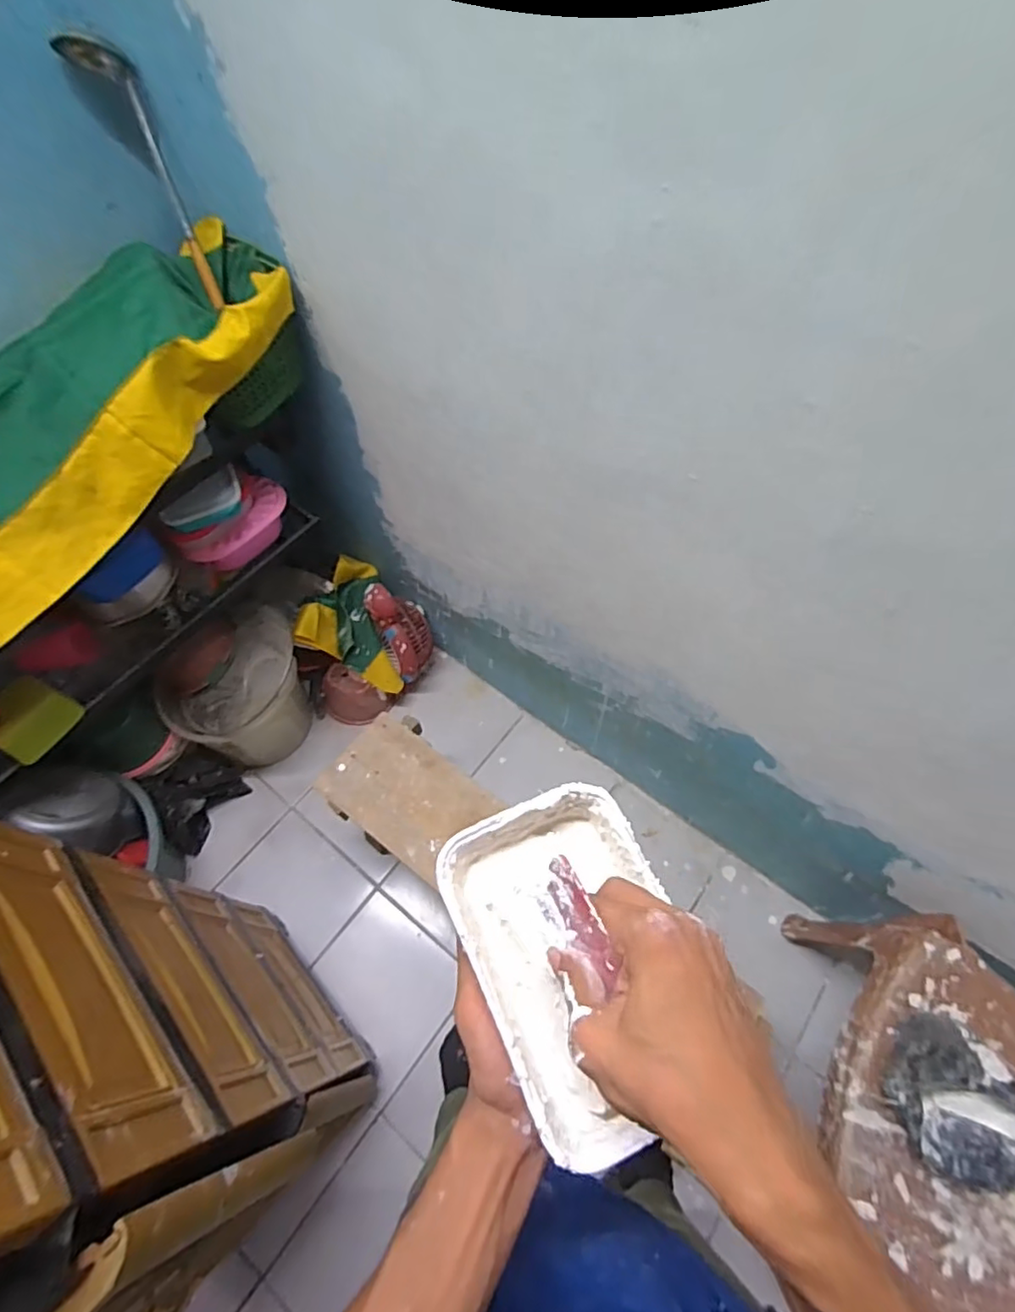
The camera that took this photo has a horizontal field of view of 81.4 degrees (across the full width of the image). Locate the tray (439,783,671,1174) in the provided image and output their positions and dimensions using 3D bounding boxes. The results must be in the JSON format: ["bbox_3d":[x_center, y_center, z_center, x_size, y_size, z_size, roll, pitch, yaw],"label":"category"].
[{"bbox_3d":[0.041,0.171,0.340,0.114,0.041,0.172,-24,62,-12],"label":"tray"}]

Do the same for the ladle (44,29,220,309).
[{"bbox_3d":[-0.500,-0.670,0.839,0.079,0.321,0.064,-28,33,-15],"label":"ladle"}]

